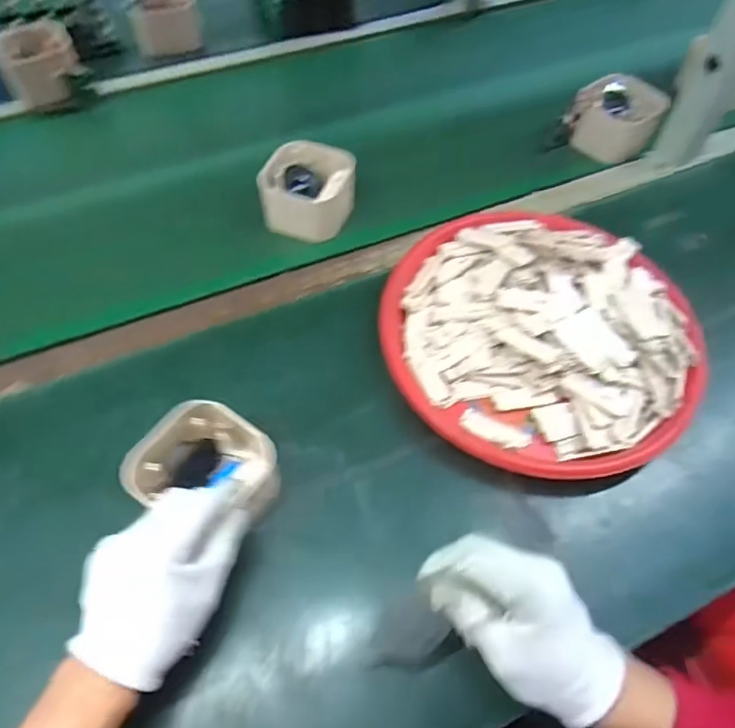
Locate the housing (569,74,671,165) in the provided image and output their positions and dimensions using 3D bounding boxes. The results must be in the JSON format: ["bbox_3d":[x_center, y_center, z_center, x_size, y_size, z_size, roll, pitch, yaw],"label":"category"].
[{"bbox_3d":[0.319,-0.316,0.704,0.100,0.056,0.104,0,56,0],"label":"housing"}]

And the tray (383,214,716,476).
[{"bbox_3d":[0.161,-0.038,0.519,0.285,0.062,0.276,0,56,0],"label":"tray"}]

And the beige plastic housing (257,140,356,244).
[{"bbox_3d":[-0.065,-0.186,0.600,0.100,0.066,0.087,-1,56,-1],"label":"beige plastic housing"}]

